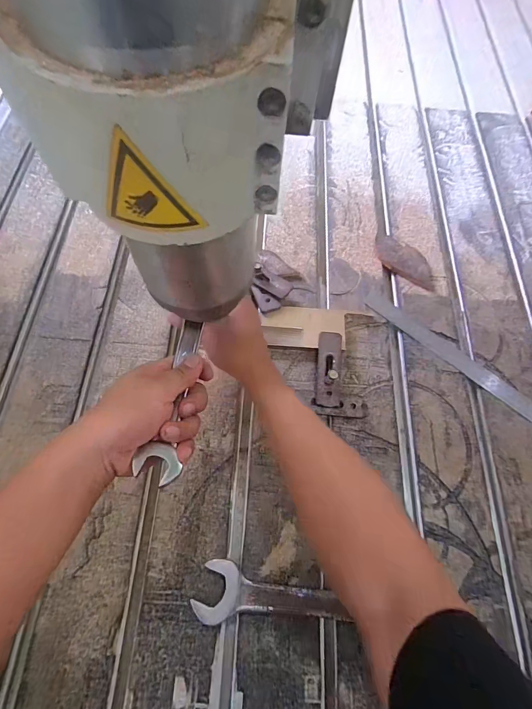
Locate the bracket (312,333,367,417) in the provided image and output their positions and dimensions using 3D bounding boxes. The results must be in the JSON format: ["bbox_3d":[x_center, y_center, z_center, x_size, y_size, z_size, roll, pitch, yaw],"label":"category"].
[{"bbox_3d":[0.099,0.022,0.444,0.067,0.038,0.107,7,66,1],"label":"bracket"}]

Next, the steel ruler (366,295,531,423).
[{"bbox_3d":[0.265,0.009,0.480,0.299,0.007,0.034,39,65,14],"label":"steel ruler"}]

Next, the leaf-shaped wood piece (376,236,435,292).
[{"bbox_3d":[0.213,-0.140,0.531,0.107,0.015,0.045,40,71,14],"label":"leaf-shaped wood piece"}]

